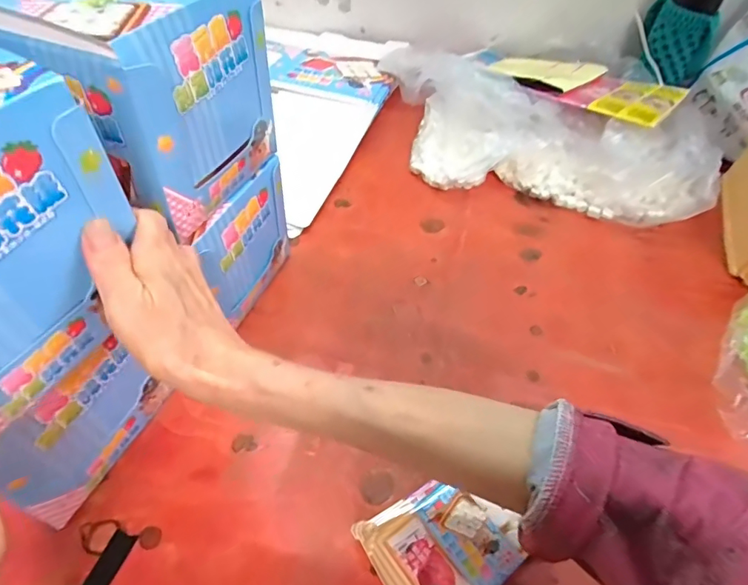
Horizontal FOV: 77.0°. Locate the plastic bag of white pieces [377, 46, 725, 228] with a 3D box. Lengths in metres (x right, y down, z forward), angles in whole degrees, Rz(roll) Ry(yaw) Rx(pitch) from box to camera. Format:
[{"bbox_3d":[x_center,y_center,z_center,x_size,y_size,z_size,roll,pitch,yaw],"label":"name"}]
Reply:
[{"bbox_3d":[0.212,-0.209,0.626,0.452,0.095,0.191,18,51,10],"label":"plastic bag of white pieces"}]

